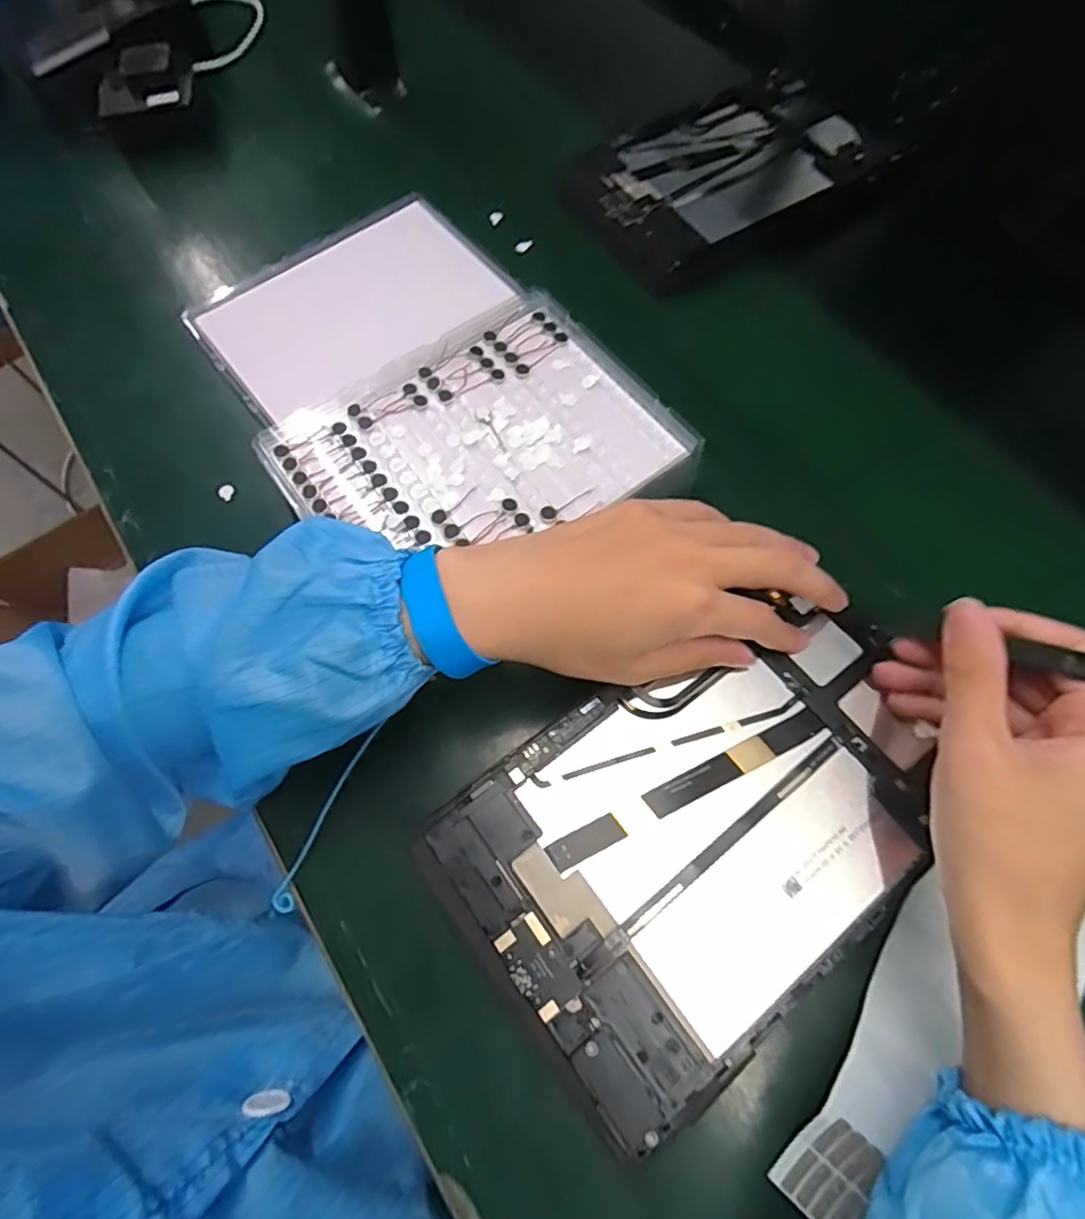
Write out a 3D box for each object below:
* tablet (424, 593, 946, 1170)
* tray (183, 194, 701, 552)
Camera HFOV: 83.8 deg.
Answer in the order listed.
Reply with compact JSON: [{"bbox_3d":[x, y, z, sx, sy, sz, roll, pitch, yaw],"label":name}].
[{"bbox_3d":[0.080,0.092,0.279,0.225,0.010,0.150,-36,71,-15],"label":"tablet"},{"bbox_3d":[-0.038,-0.099,0.367,0.216,0.014,0.165,-31,70,-14],"label":"tray"}]

